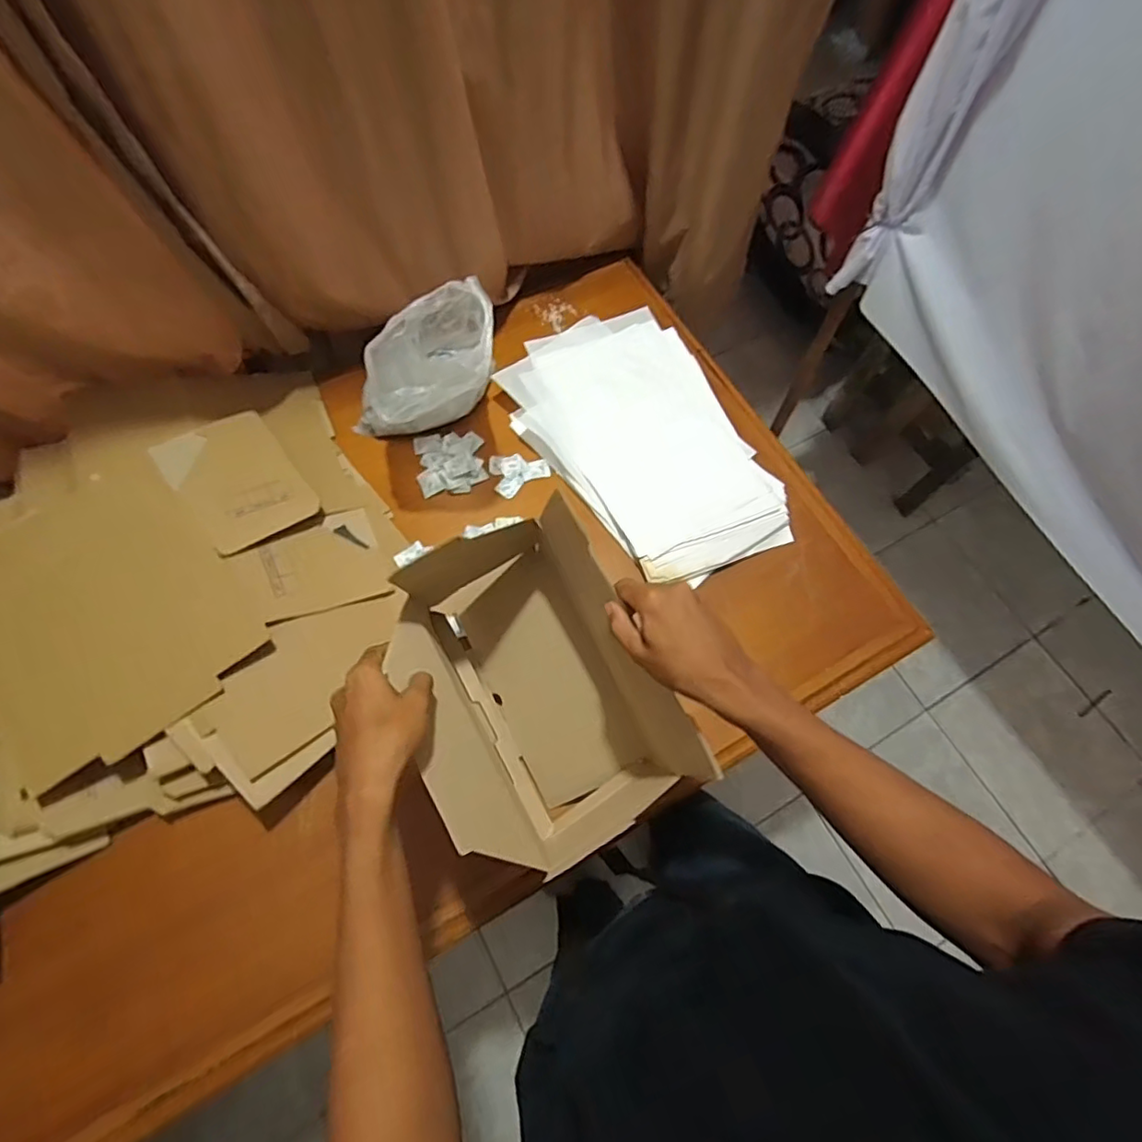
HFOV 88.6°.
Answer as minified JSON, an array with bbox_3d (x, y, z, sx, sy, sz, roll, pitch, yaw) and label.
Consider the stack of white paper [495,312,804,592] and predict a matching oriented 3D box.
[{"bbox_3d":[0.105,-0.190,0.860,0.298,0.038,0.449,-25,71,-13],"label":"stack of white paper"}]

